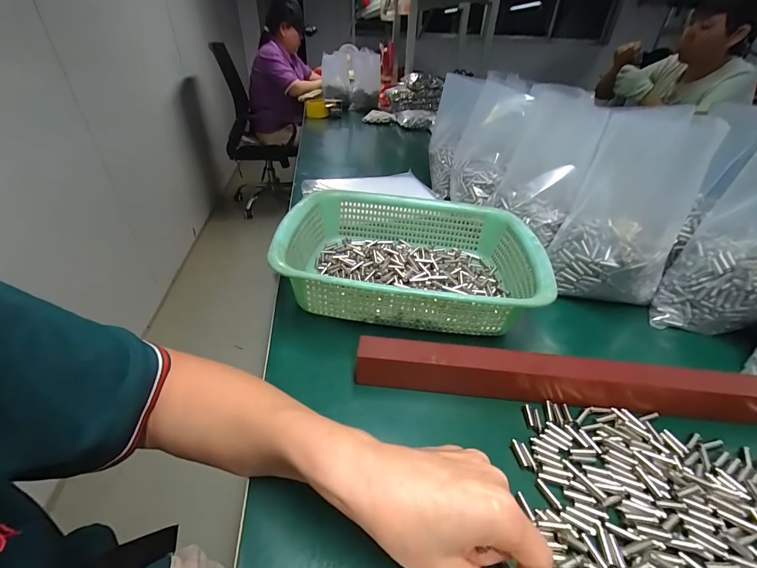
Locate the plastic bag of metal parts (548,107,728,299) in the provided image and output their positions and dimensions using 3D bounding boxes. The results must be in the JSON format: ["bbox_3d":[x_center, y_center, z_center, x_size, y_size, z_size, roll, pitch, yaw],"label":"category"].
[{"bbox_3d":[0.294,-0.084,0.401,0.120,0.201,0.097,26,42,28],"label":"plastic bag of metal parts"}]

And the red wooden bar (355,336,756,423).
[{"bbox_3d":[0.186,0.083,0.301,0.407,0.040,0.025,4,36,2],"label":"red wooden bar"}]

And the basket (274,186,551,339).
[{"bbox_3d":[0.039,-0.034,0.415,0.288,0.068,0.219,6,36,4],"label":"basket"}]

